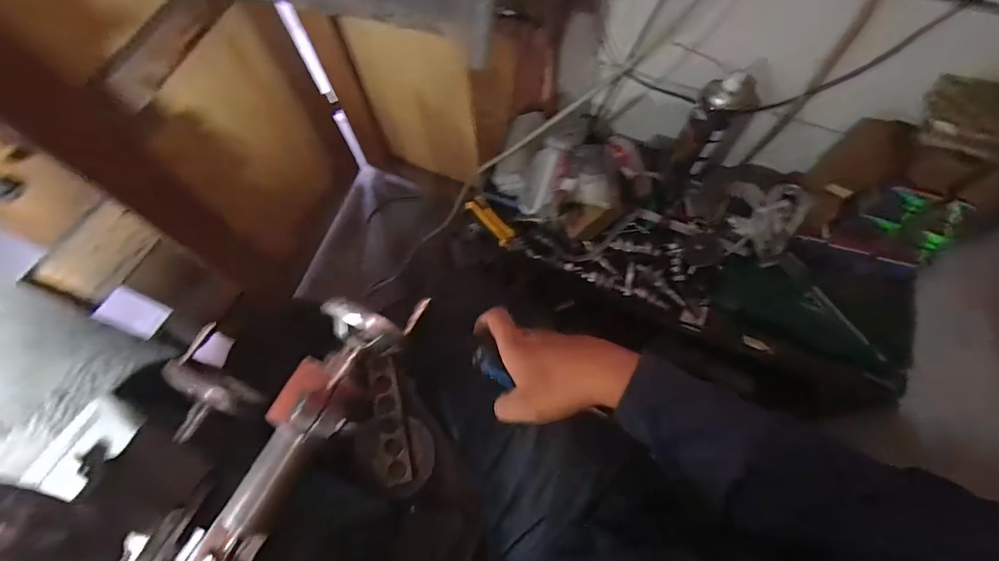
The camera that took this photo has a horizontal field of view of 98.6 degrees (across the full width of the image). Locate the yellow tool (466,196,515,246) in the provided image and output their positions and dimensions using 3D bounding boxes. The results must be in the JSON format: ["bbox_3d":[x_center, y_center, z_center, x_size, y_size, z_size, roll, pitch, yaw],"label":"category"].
[{"bbox_3d":[-0.017,-0.106,0.722,0.029,0.019,0.127,-29,51,-11],"label":"yellow tool"}]

